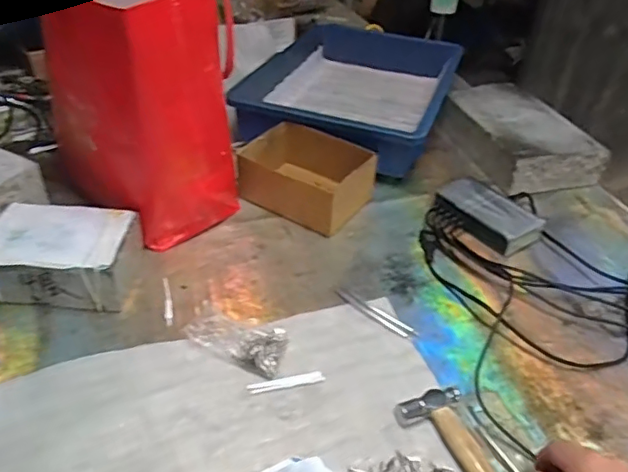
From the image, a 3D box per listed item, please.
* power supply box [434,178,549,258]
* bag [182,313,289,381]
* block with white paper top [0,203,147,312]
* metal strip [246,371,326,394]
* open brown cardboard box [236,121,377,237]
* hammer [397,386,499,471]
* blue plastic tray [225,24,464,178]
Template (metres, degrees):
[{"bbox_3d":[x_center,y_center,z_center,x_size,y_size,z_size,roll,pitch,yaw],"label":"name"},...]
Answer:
[{"bbox_3d":[0.224,-0.028,0.737,0.132,0.034,0.076,34,48,31],"label":"power supply box"},{"bbox_3d":[-0.076,0.102,0.561,0.096,0.024,0.057,19,40,-4],"label":"bag"},{"bbox_3d":[-0.275,0.022,0.621,0.151,0.066,0.105,3,39,-1],"label":"block with white paper top"},{"bbox_3d":[-0.026,0.140,0.539,0.073,0.004,0.012,-8,41,-14],"label":"metal strip"},{"bbox_3d":[-0.010,-0.079,0.755,0.161,0.075,0.111,22,43,21],"label":"open brown cardboard box"},{"bbox_3d":[0.141,0.195,0.474,0.052,0.021,0.155,-18,44,-25],"label":"hammer"},{"bbox_3d":[0.055,-0.244,0.946,0.318,0.094,0.399,15,41,13],"label":"blue plastic tray"}]

